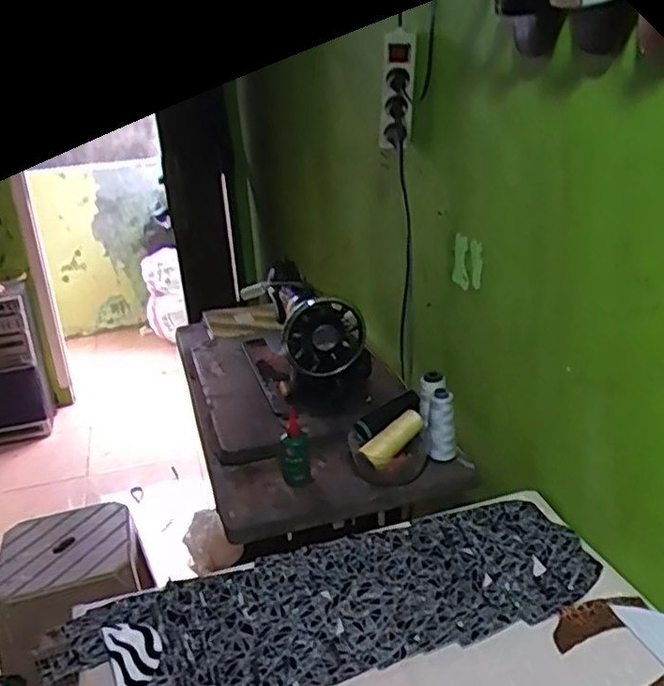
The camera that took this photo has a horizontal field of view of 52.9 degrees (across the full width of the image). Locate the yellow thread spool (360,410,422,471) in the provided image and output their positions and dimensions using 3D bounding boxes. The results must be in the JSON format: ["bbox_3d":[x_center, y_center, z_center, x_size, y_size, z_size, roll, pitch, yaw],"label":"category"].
[{"bbox_3d":[0.093,0.144,1.000,0.111,0.035,0.032,-36,36,-29],"label":"yellow thread spool"}]

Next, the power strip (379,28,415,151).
[{"bbox_3d":[0.108,-0.421,1.121,0.058,0.184,0.050,0,23,8],"label":"power strip"}]

